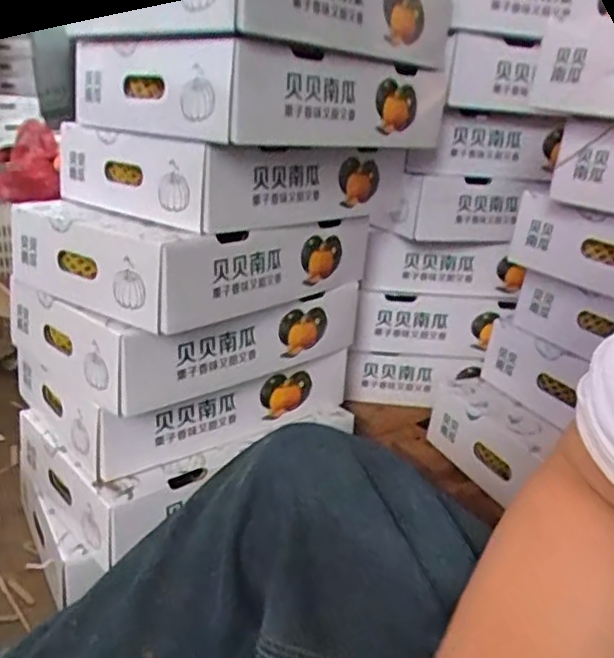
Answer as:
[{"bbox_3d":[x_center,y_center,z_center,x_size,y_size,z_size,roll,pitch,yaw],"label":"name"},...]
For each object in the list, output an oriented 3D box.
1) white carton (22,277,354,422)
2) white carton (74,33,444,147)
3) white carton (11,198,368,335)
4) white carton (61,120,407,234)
[{"bbox_3d":[-0.143,-0.020,0.798,0.268,0.089,0.353,20,26,38],"label":"white carton"},{"bbox_3d":[-0.029,-0.273,0.738,0.241,0.088,0.388,20,26,37],"label":"white carton"},{"bbox_3d":[-0.131,-0.105,0.772,0.266,0.089,0.347,18,24,33],"label":"white carton"},{"bbox_3d":[-0.067,-0.193,0.785,0.274,0.090,0.356,20,26,38],"label":"white carton"}]

